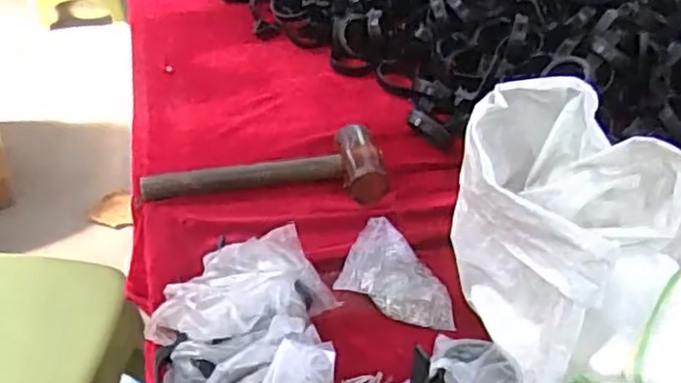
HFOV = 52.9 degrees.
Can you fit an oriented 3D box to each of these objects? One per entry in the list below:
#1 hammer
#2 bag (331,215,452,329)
[{"bbox_3d":[-0.095,-0.028,0.844,0.294,0.049,0.098,-4,40,-10],"label":"hammer"},{"bbox_3d":[0.070,0.083,0.735,0.125,0.024,0.110,17,41,16],"label":"bag"}]

